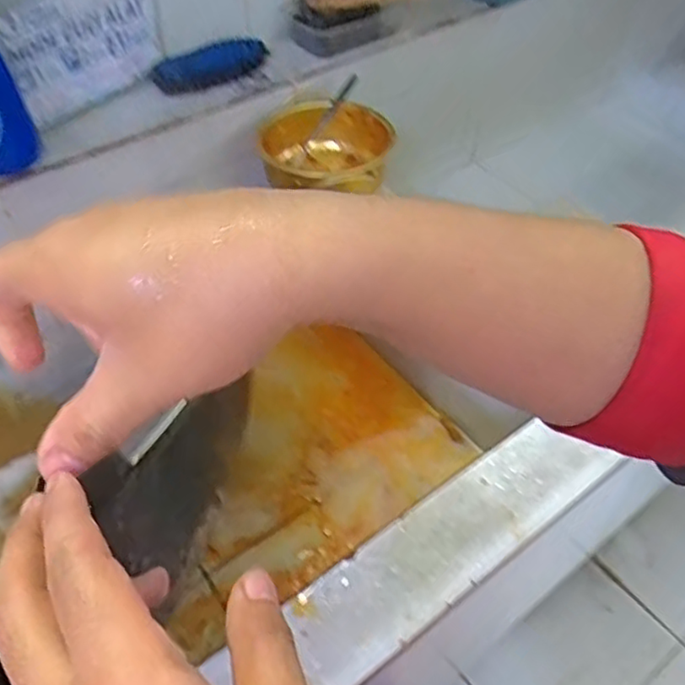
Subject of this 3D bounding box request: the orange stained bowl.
[{"bbox_3d":[-0.022,-0.238,0.826,0.162,0.080,0.171,0,49,0],"label":"orange stained bowl"}]

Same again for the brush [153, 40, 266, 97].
[{"bbox_3d":[-0.168,-0.358,0.831,0.155,0.046,0.045,-17,51,-15],"label":"brush"}]

